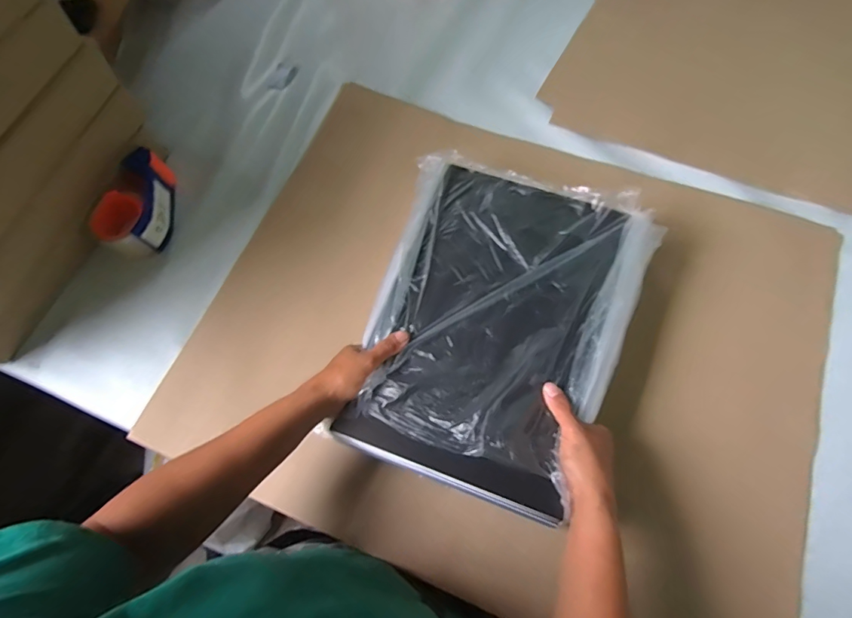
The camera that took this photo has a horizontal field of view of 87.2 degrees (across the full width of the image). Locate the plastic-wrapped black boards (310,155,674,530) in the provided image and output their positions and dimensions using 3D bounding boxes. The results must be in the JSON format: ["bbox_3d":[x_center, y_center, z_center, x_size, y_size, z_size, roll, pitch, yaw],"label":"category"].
[{"bbox_3d":[0.084,0.002,0.516,0.283,0.024,0.391,19,70,10],"label":"plastic-wrapped black boards"}]

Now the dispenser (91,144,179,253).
[{"bbox_3d":[-0.418,-0.151,0.652,0.078,0.058,0.154,-7,68,0],"label":"dispenser"}]

